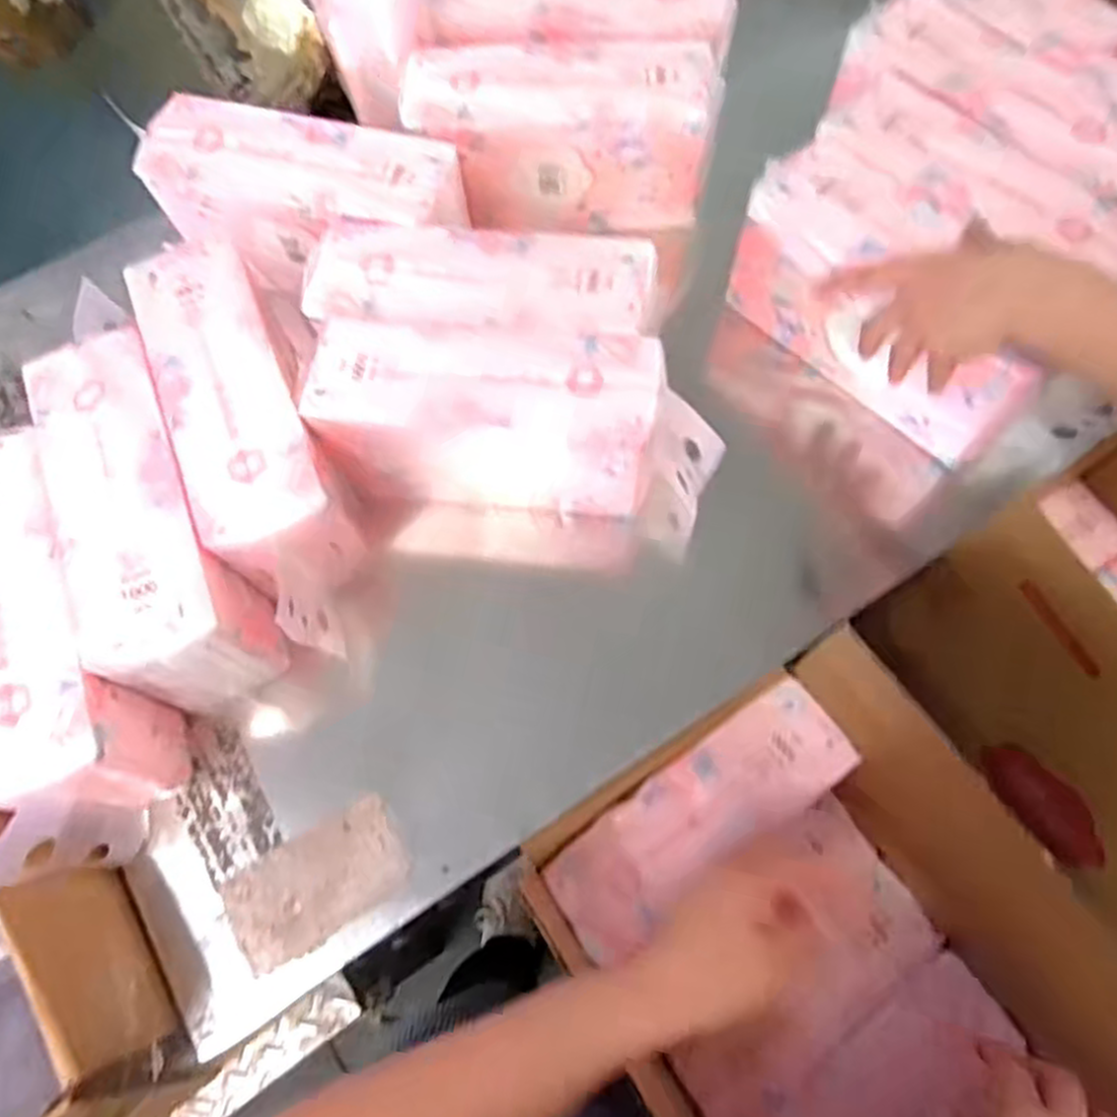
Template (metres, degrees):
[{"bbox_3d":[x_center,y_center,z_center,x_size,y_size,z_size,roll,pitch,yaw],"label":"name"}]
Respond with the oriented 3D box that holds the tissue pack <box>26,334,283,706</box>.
[{"bbox_3d":[-0.302,-0.030,0.581,0.098,0.113,0.273,-23,71,-6],"label":"tissue pack"}]

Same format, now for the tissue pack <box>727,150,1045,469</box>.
[{"bbox_3d":[0.258,-0.198,0.620,0.075,0.126,0.255,-43,74,-12],"label":"tissue pack"}]

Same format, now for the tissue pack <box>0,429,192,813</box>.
[{"bbox_3d":[-0.366,0.054,0.555,0.090,0.123,0.261,-25,71,-7],"label":"tissue pack"}]

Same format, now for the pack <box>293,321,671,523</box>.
[{"bbox_3d":[-0.052,-0.108,0.602,0.251,0.125,0.095,5,70,4],"label":"pack"}]

